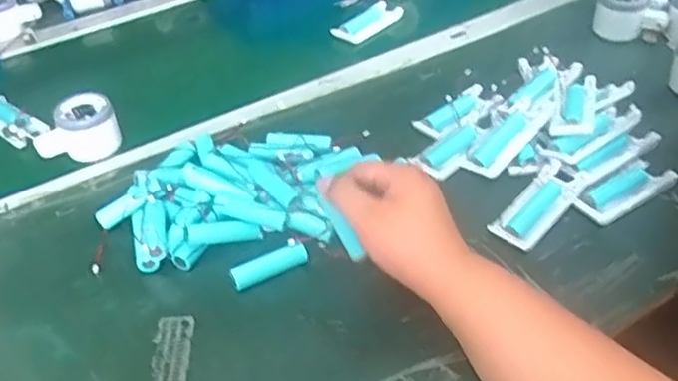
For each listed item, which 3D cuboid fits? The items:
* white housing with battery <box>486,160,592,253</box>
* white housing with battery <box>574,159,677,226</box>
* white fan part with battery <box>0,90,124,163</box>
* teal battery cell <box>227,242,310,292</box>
[{"bbox_3d":[0.183,0.011,0.622,0.042,0.021,0.108,28,51,32],"label":"white housing with battery"},{"bbox_3d":[0.265,0.002,0.636,0.099,0.014,0.039,-27,46,-24],"label":"white housing with battery"},{"bbox_3d":[-0.323,-0.088,0.758,0.190,0.053,0.084,28,51,32],"label":"white fan part with battery"},{"bbox_3d":[-0.059,0.065,0.589,0.066,0.020,0.018,-24,45,-21],"label":"teal battery cell"}]

